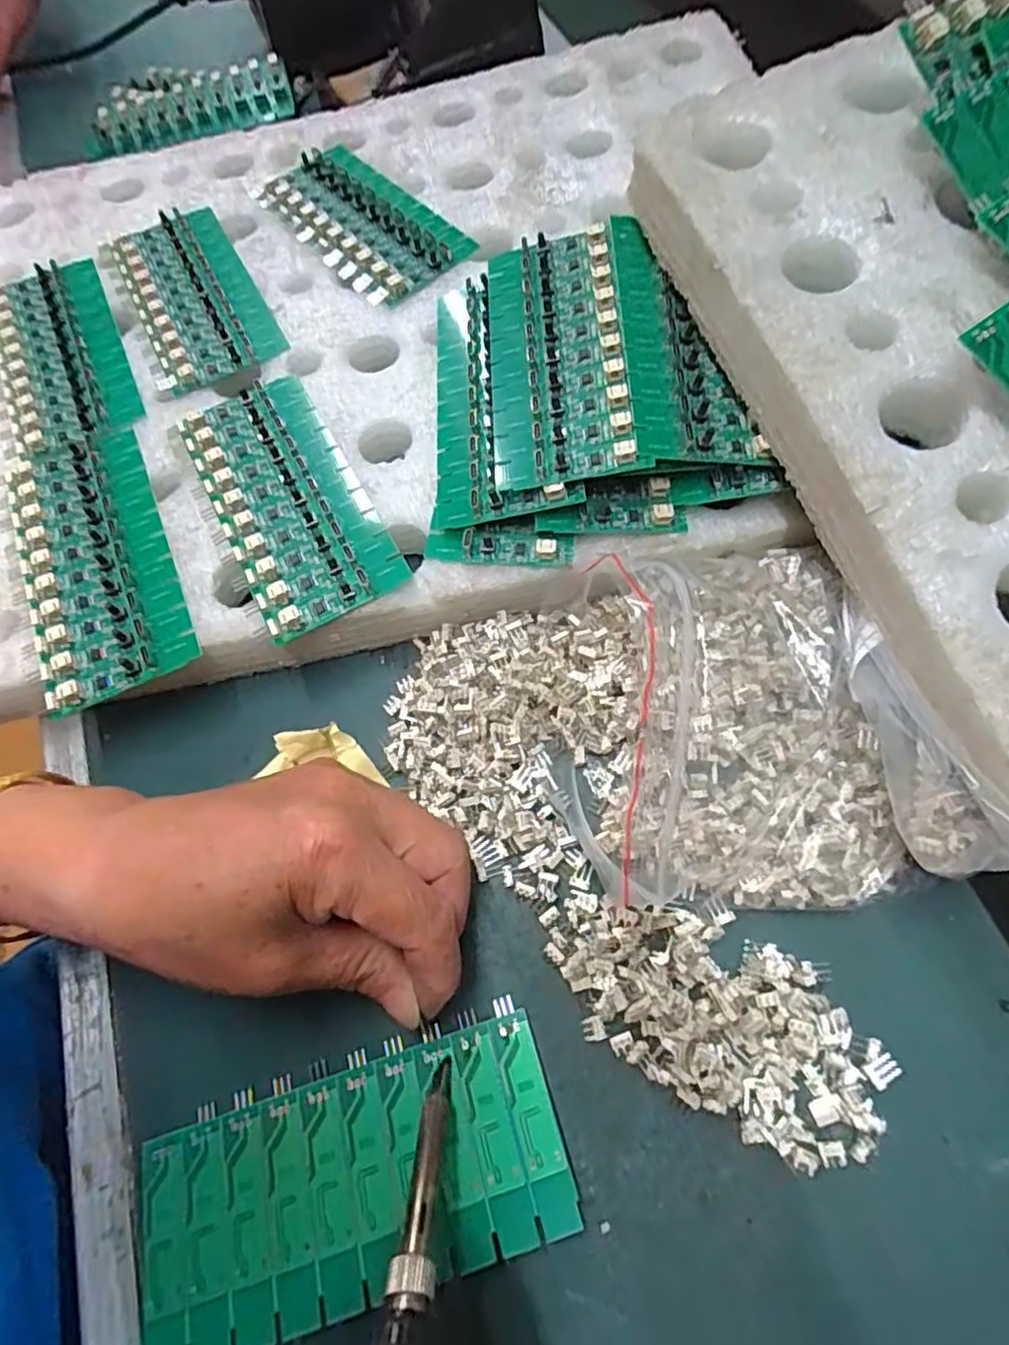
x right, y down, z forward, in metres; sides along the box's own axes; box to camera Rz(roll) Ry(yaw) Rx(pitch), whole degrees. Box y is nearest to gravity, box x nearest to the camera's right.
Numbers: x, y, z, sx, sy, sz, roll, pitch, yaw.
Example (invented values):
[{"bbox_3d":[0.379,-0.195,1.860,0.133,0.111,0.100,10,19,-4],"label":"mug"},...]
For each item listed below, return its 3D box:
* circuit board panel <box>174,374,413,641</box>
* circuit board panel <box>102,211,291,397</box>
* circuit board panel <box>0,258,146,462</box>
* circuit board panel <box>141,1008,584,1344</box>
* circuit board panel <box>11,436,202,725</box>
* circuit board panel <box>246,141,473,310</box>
[{"bbox_3d":[-0.098,-0.080,0.293,0.061,0.013,0.134,-28,67,-6],"label":"circuit board panel"},{"bbox_3d":[-0.170,-0.205,0.351,0.066,0.007,0.135,-28,67,-6],"label":"circuit board panel"},{"bbox_3d":[-0.233,-0.168,0.344,0.059,0.008,0.134,-25,67,-5],"label":"circuit board panel"},{"bbox_3d":[-0.050,0.167,0.214,0.138,0.013,0.061,-19,70,-2],"label":"circuit board panel"},{"bbox_3d":[-0.181,-0.052,0.288,0.061,0.007,0.137,-24,67,-4],"label":"circuit board panel"},{"bbox_3d":[-0.080,-0.253,0.363,0.066,0.009,0.139,-38,69,-10],"label":"circuit board panel"}]

